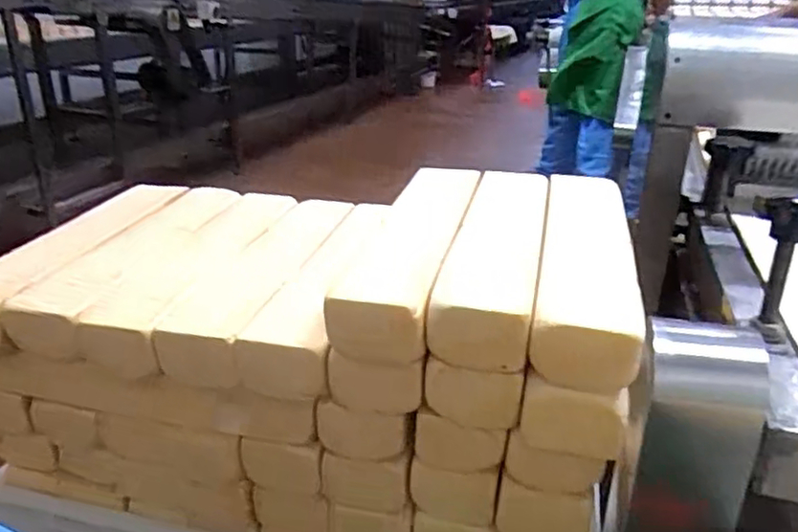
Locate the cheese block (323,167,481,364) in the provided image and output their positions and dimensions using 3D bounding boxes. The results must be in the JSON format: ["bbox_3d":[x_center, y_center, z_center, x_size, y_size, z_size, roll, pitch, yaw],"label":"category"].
[{"bbox_3d":[0.017,-0.013,0.634,0.079,0.061,0.332,6,24,11],"label":"cheese block"}]

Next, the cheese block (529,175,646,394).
[{"bbox_3d":[0.172,-0.004,0.608,0.079,0.058,0.351,6,24,12],"label":"cheese block"}]

